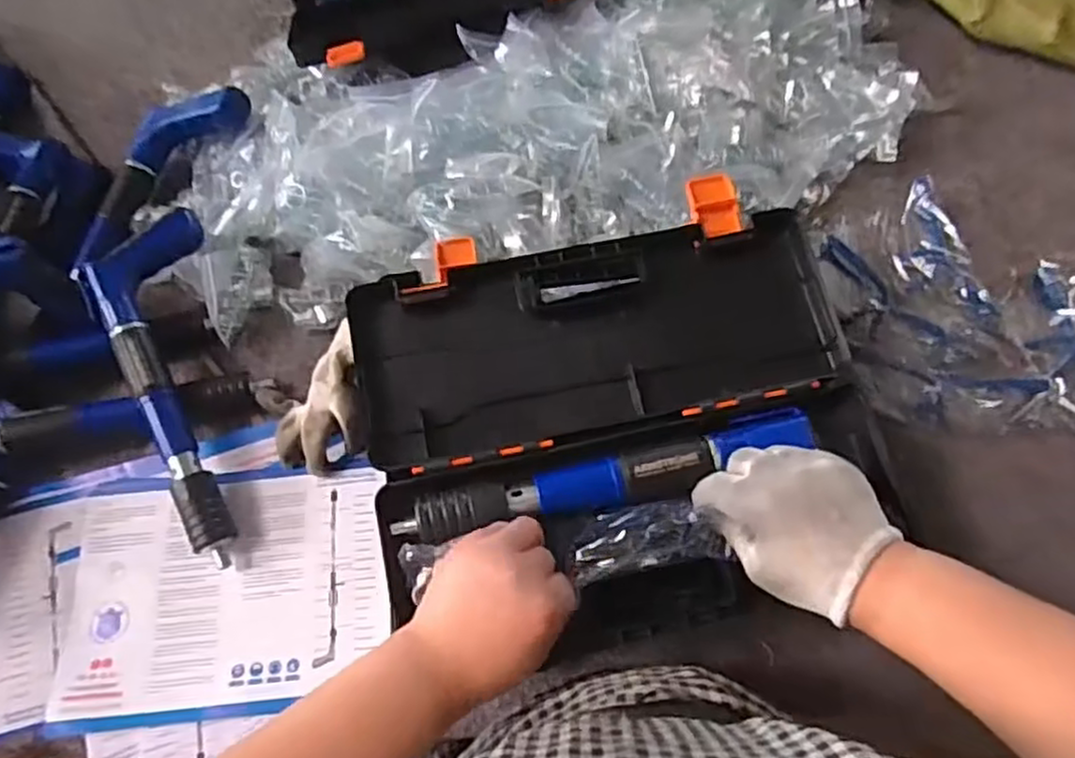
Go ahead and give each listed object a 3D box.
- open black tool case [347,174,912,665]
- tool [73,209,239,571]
[{"bbox_3d":[0.054,0.022,0.501,0.342,0.052,0.300,-15,67,-4],"label":"open black tool case"},{"bbox_3d":[-0.330,0.002,0.620,0.093,0.075,0.327,-13,66,-3],"label":"tool"}]

